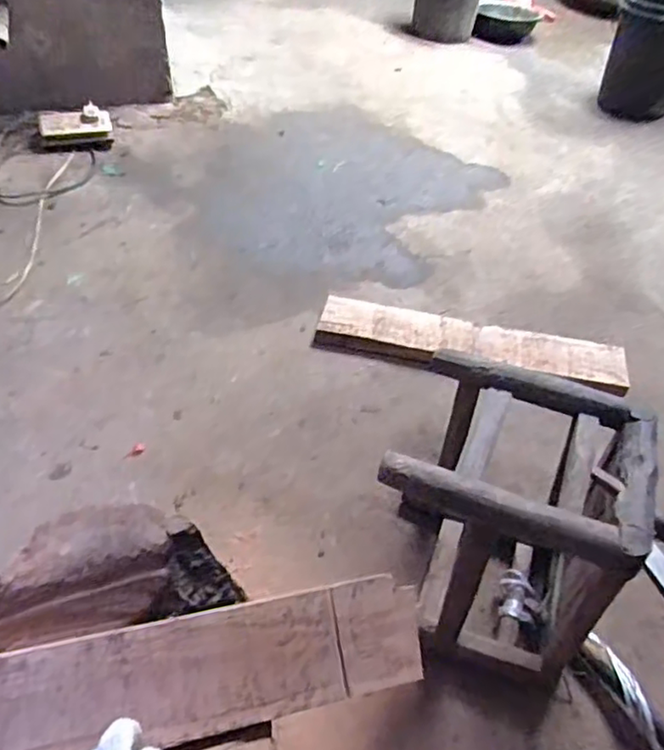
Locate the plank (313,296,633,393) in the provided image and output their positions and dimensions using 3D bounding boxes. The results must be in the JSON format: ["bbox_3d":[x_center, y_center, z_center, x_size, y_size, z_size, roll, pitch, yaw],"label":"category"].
[{"bbox_3d":[0.313,-0.070,1.407,0.675,0.053,0.132,8,47,5],"label":"plank"}]

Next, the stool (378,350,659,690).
[{"bbox_3d":[0.236,0.206,0.908,0.298,0.364,0.280,17,48,13],"label":"stool"}]

